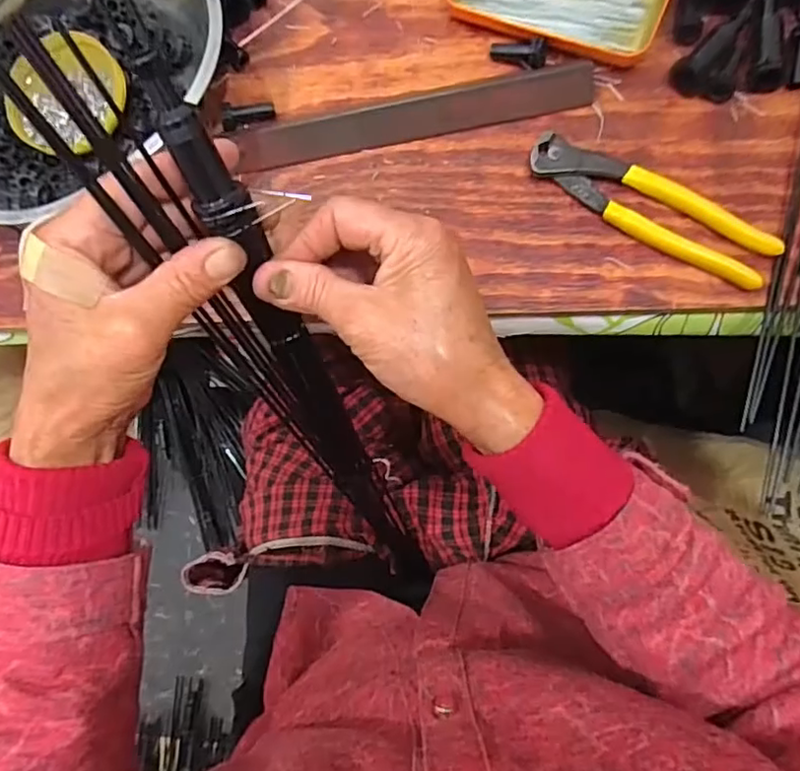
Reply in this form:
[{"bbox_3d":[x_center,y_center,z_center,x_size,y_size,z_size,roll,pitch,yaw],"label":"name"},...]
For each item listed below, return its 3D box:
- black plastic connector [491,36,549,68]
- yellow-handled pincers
[{"bbox_3d":[0.080,-0.226,0.405,0.038,0.011,0.018,15,84,21],"label":"black plastic connector"},{"bbox_3d":[0.159,-0.114,0.384,0.162,0.014,0.037,31,87,9],"label":"yellow-handled pincers"}]

